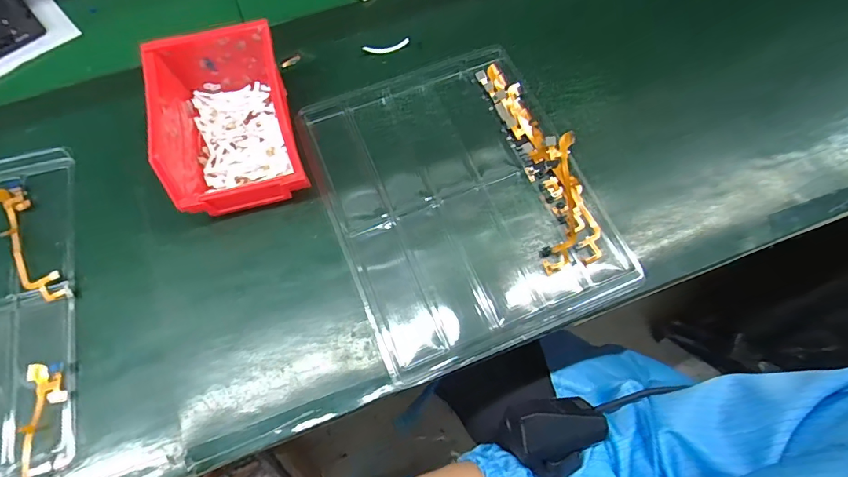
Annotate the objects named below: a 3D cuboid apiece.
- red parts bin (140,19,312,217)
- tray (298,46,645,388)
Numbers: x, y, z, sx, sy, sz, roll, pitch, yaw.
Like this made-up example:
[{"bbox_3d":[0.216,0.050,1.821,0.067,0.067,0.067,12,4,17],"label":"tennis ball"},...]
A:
[{"bbox_3d":[-0.166,-0.099,0.388,0.102,0.077,0.142,-15,67,-5],"label":"red parts bin"},{"bbox_3d":[0.029,-0.043,0.394,0.217,0.013,0.271,-21,67,-7],"label":"tray"}]

